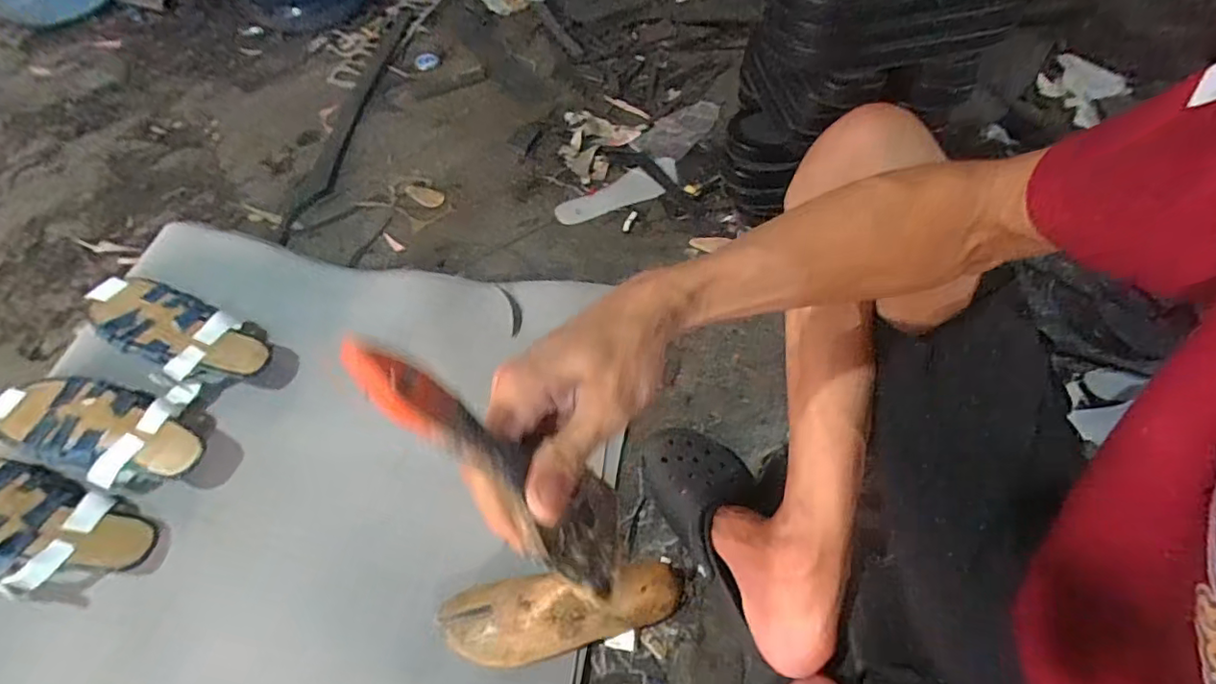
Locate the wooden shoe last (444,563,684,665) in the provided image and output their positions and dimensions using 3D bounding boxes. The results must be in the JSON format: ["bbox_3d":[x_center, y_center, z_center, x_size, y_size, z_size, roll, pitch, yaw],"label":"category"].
[{"bbox_3d":[-0.045,0.265,0.555,0.231,0.066,0.073,-10,56,-6],"label":"wooden shoe last"}]

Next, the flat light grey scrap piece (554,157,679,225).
[{"bbox_3d":[0.025,-0.254,0.955,0.237,0.005,0.069,-30,60,-18],"label":"flat light grey scrap piece"}]

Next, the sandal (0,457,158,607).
[{"bbox_3d":[-0.622,0.195,0.601,0.243,0.050,0.111,25,58,-4],"label":"sandal"}]

